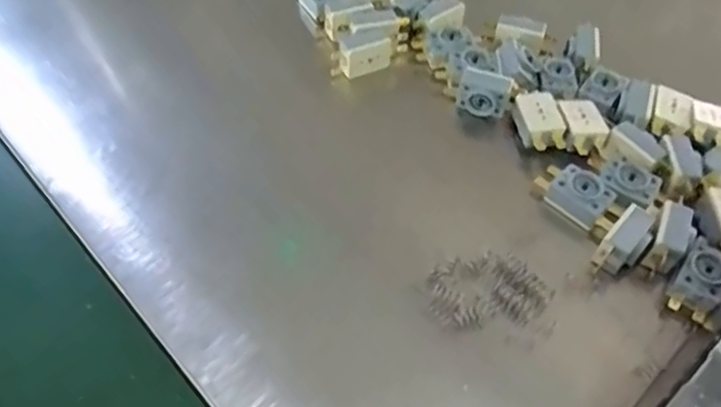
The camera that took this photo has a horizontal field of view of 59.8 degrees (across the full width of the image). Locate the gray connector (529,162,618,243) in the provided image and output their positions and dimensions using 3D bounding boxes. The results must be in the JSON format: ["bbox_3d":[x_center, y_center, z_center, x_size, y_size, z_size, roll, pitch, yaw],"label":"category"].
[{"bbox_3d":[0.144,-0.005,0.415,0.029,0.021,0.055,-31,60,-20],"label":"gray connector"}]

